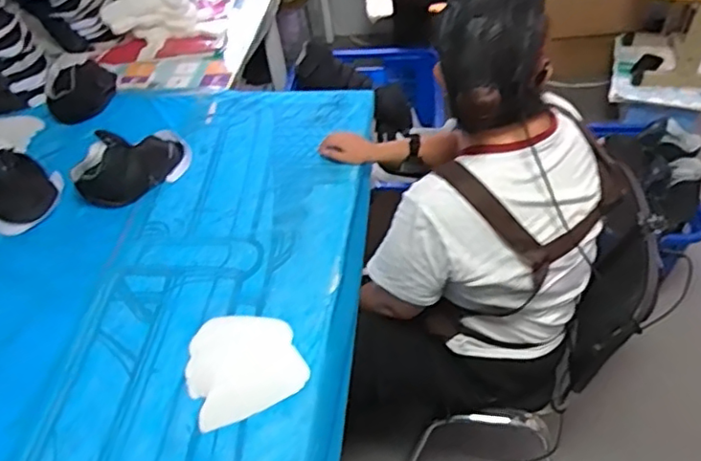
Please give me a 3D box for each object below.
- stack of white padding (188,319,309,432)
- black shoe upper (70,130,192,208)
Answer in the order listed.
[{"bbox_3d":[-0.193,0.238,1.083,0.197,0.027,0.201,-20,49,-12],"label":"stack of white padding"},{"bbox_3d":[-0.511,-0.166,1.422,0.125,0.133,0.274,33,59,31],"label":"black shoe upper"}]

